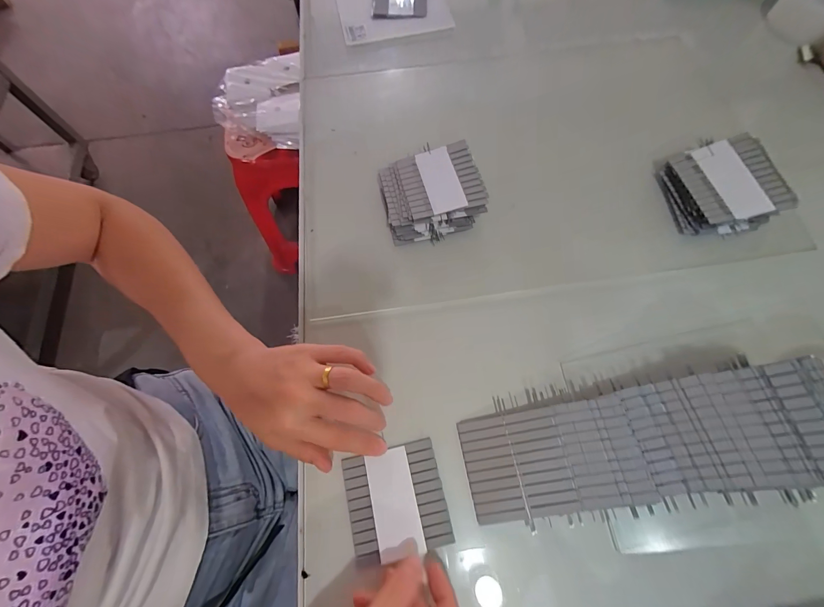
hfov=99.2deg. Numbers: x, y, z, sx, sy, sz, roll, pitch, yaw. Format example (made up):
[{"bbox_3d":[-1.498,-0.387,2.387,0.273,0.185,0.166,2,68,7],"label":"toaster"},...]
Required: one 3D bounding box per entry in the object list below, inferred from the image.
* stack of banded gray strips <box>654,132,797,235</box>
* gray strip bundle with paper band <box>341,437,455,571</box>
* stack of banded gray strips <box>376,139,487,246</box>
[{"bbox_3d":[0.326,-0.126,0.371,0.091,0.039,0.102,-6,68,-1],"label":"stack of banded gray strips"},{"bbox_3d":[-0.013,0.159,0.283,0.077,0.009,0.077,-13,68,-4],"label":"gray strip bundle with paper band"},{"bbox_3d":[0.019,-0.118,0.378,0.102,0.037,0.095,-17,69,-6],"label":"stack of banded gray strips"}]

